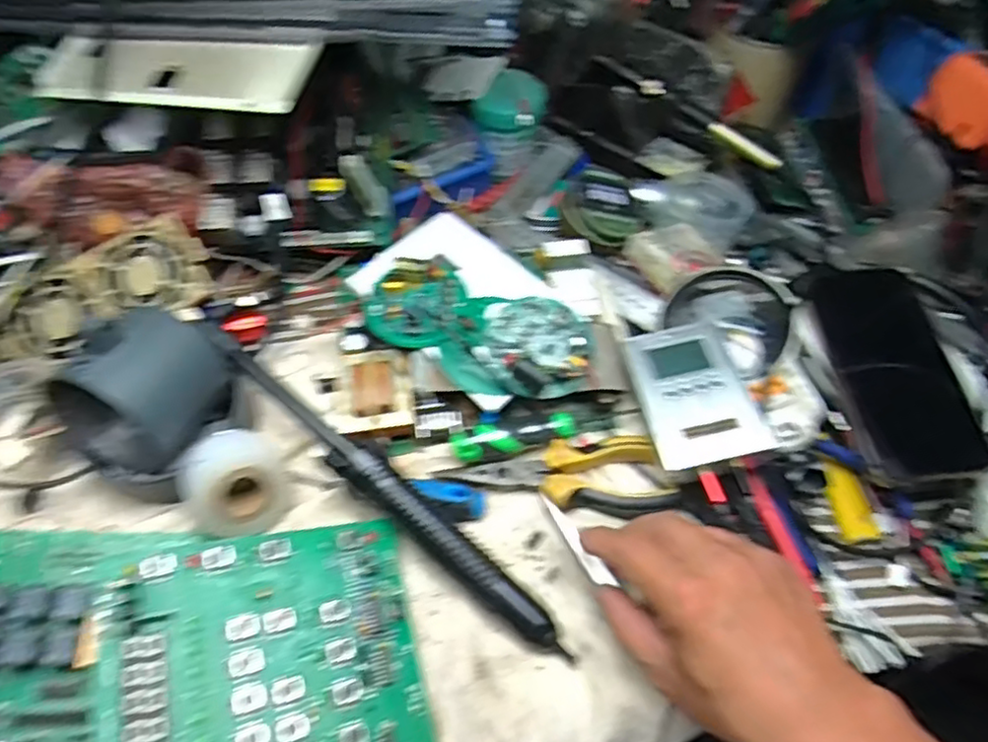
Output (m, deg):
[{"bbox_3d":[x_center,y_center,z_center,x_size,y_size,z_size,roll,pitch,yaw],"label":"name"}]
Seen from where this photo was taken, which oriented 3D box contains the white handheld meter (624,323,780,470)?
[{"bbox_3d":[0.130,0.014,0.453,0.070,0.023,0.103,-7,59,-7],"label":"white handheld meter"}]

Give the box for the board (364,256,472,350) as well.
[{"bbox_3d":[-0.053,-0.047,0.471,0.068,0.020,0.078,-11,59,-9],"label":"board"}]

